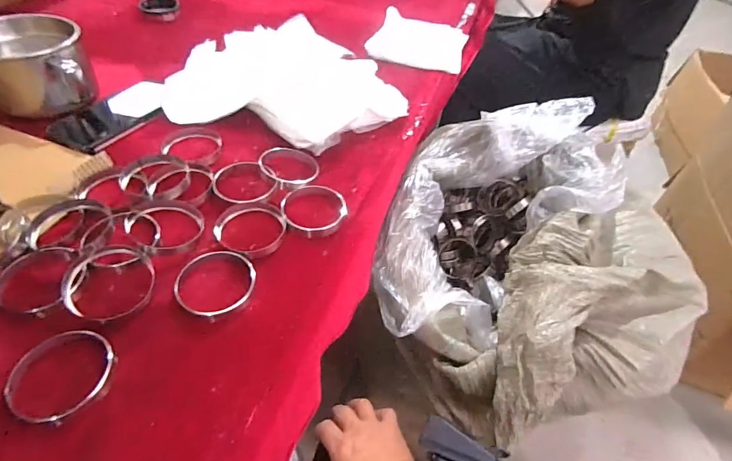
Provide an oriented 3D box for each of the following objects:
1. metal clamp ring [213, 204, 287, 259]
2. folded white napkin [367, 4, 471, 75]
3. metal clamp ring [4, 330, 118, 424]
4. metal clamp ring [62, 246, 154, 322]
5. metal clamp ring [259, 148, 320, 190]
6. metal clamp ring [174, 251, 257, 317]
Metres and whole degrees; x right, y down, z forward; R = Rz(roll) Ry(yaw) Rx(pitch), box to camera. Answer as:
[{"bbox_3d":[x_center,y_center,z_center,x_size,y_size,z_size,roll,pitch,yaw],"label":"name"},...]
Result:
[{"bbox_3d":[-0.121,-0.006,0.429,0.079,0.013,0.071,35,53,23],"label":"metal clamp ring"},{"bbox_3d":[0.102,-0.360,0.764,0.168,0.029,0.179,15,48,6],"label":"folded white napkin"},{"bbox_3d":[-0.233,0.109,0.313,0.069,0.017,0.061,-11,50,-16],"label":"metal clamp ring"},{"bbox_3d":[-0.234,0.045,0.365,0.079,0.020,0.071,25,50,15],"label":"metal clamp ring"},{"bbox_3d":[-0.091,-0.077,0.486,0.067,0.008,0.060,29,52,-6],"label":"metal clamp ring"},{"bbox_3d":[-0.143,0.047,0.379,0.073,0.013,0.063,10,47,2],"label":"metal clamp ring"}]

